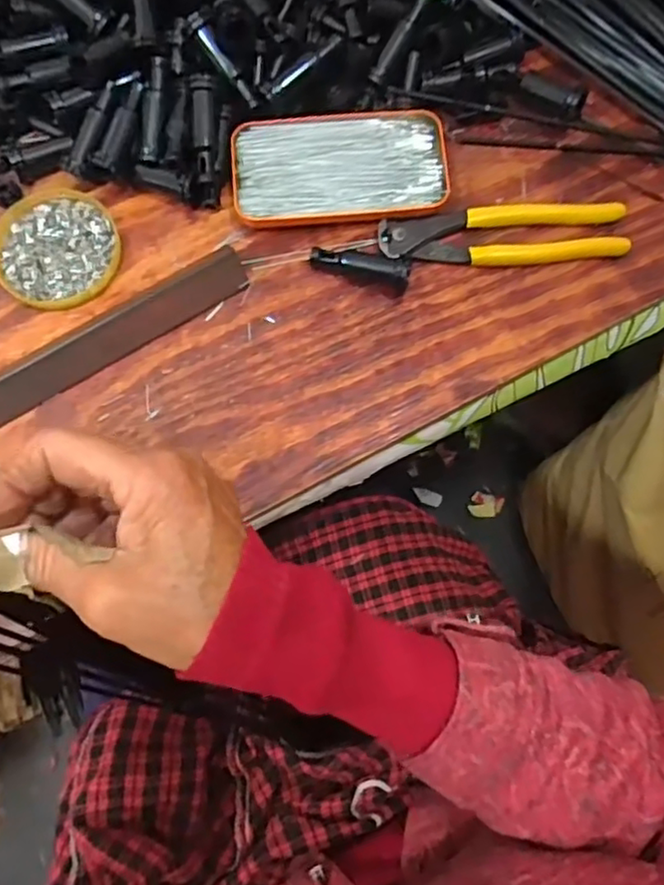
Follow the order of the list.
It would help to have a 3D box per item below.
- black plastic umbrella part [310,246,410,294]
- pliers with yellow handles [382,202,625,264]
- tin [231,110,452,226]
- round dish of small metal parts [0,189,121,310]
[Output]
[{"bbox_3d":[0.018,-0.116,0.432,0.065,0.022,0.014,14,75,3],"label":"black plastic umbrella part"},{"bbox_3d":[0.115,-0.139,0.443,0.163,0.014,0.039,-5,75,-2],"label":"pliers with yellow handles"},{"bbox_3d":[0.006,-0.188,0.450,0.144,0.015,0.077,-3,75,-1],"label":"tin"},{"bbox_3d":[-0.188,-0.134,0.445,0.082,0.009,0.088,0,75,0],"label":"round dish of small metal parts"}]

